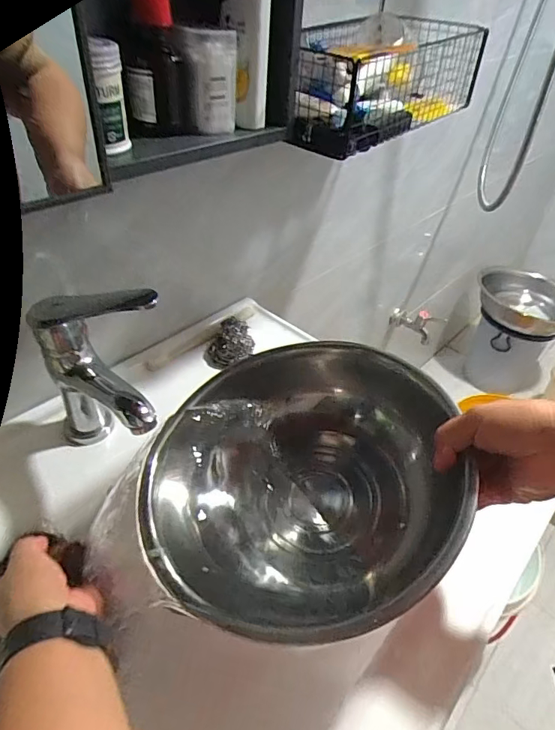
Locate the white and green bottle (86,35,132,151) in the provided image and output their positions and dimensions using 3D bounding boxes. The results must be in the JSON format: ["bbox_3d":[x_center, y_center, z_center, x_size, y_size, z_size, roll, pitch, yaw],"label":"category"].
[{"bbox_3d":[-0.125,-0.201,0.349,0.021,0.073,0.021,-10,42,-17],"label":"white and green bottle"}]

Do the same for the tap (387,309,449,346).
[{"bbox_3d":[0.357,-0.115,1.200,0.085,0.091,0.114,-23,47,-29],"label":"tap"}]

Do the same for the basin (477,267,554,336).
[{"bbox_3d":[0.794,-0.205,1.479,0.313,0.079,0.295,3,40,-2],"label":"basin"}]

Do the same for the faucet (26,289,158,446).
[{"bbox_3d":[-0.151,0.017,0.438,0.133,0.176,0.071,26,44,23],"label":"faucet"}]

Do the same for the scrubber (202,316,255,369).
[{"bbox_3d":[-0.062,-0.030,0.605,0.061,0.036,0.068,6,40,1],"label":"scrubber"}]

